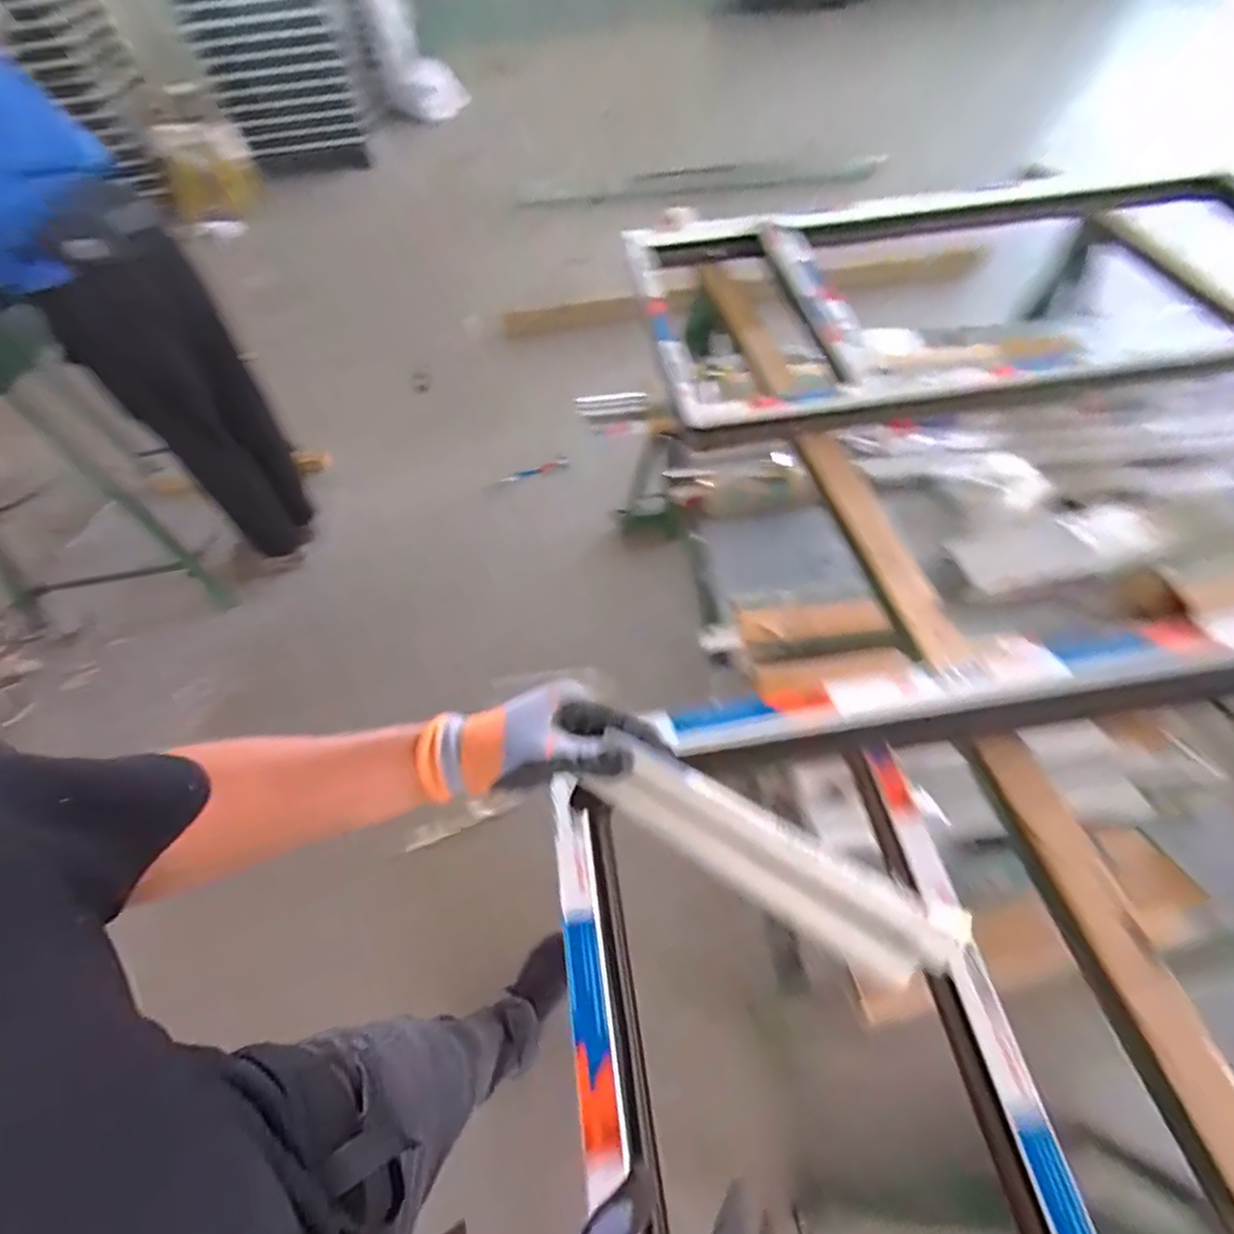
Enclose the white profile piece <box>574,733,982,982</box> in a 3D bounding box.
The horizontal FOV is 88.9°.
[{"bbox_3d":[0.091,0.150,0.397,0.225,0.024,0.050,23,59,26],"label":"white profile piece"}]

